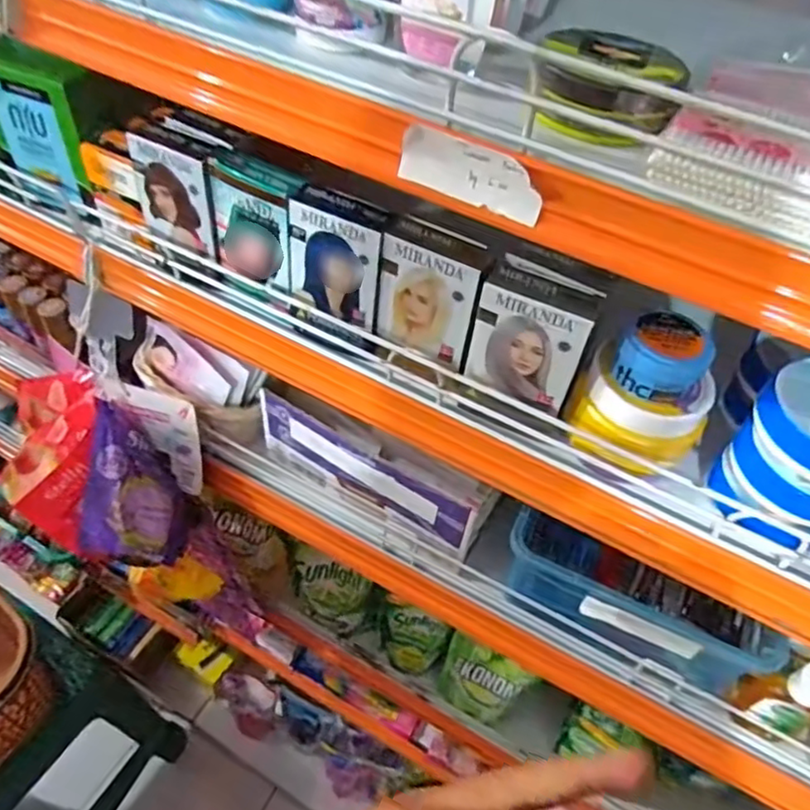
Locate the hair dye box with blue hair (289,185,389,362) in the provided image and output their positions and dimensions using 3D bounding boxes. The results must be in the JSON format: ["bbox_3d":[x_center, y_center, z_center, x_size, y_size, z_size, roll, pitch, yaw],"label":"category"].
[{"bbox_3d":[-0.045,-0.088,0.449,0.066,0.113,0.030,23,50,13],"label":"hair dye box with blue hair"}]

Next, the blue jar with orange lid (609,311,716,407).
[{"bbox_3d":[0.153,-0.028,0.387,0.050,0.036,0.045,29,52,18],"label":"blue jar with orange lid"}]

